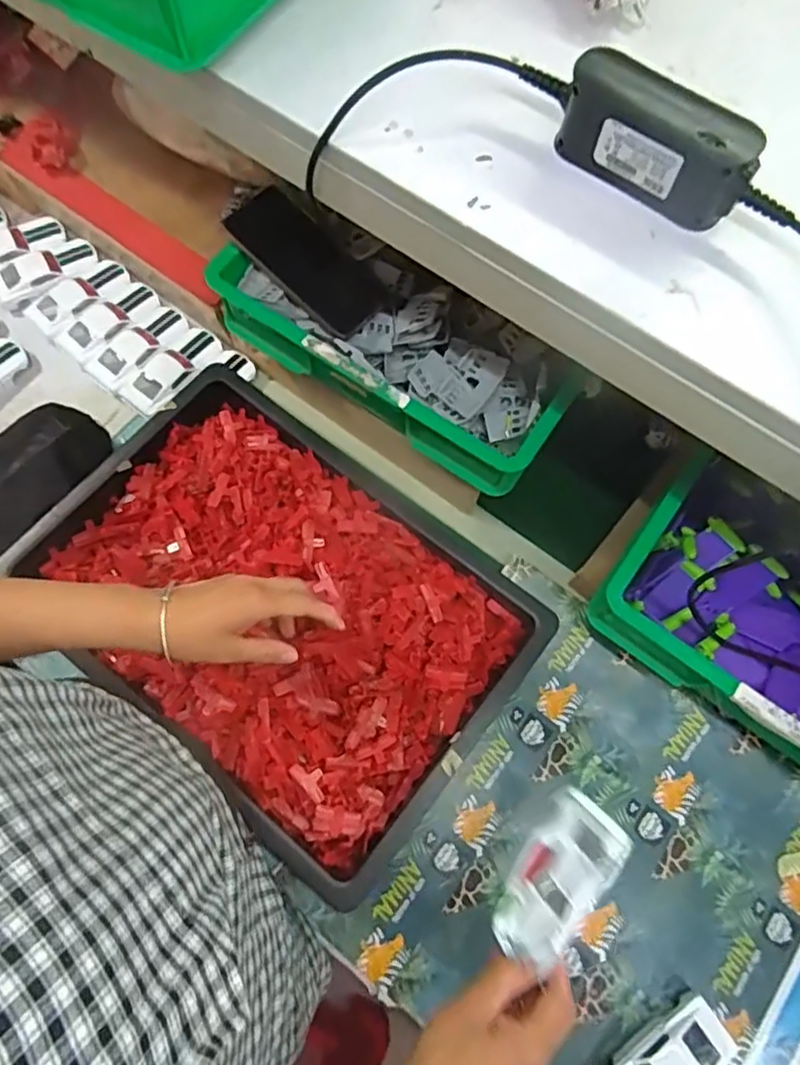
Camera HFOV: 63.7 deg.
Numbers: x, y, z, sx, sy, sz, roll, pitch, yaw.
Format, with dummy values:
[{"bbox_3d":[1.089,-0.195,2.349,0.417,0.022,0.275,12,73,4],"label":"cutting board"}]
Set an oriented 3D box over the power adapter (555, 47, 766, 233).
[{"bbox_3d":[0.158,-0.243,0.401,0.123,0.062,0.027,36,73,10],"label":"power adapter"}]

